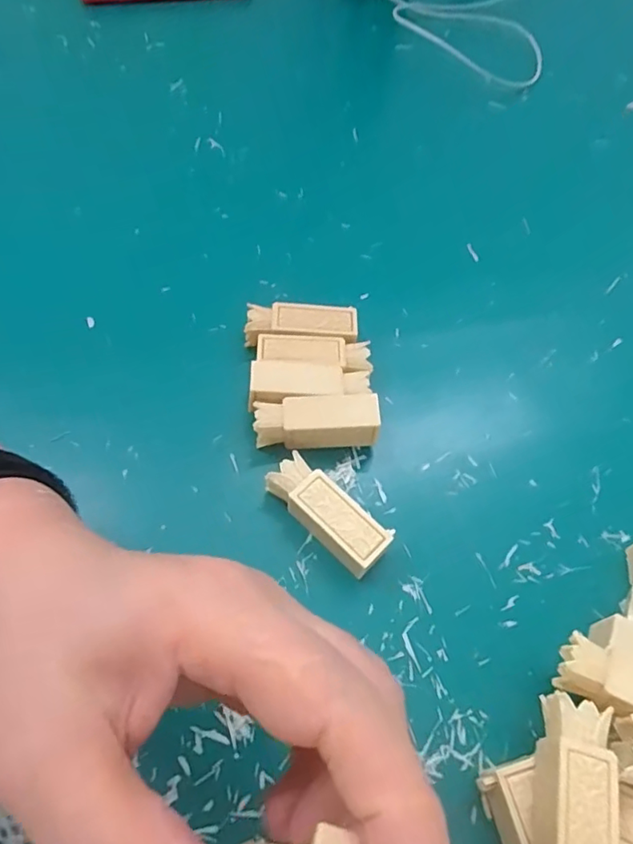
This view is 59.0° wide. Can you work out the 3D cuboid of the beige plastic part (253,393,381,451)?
[{"bbox_3d":[0.000,0.001,0.281,0.059,0.025,0.020,-3,57,-6],"label":"beige plastic part"}]

